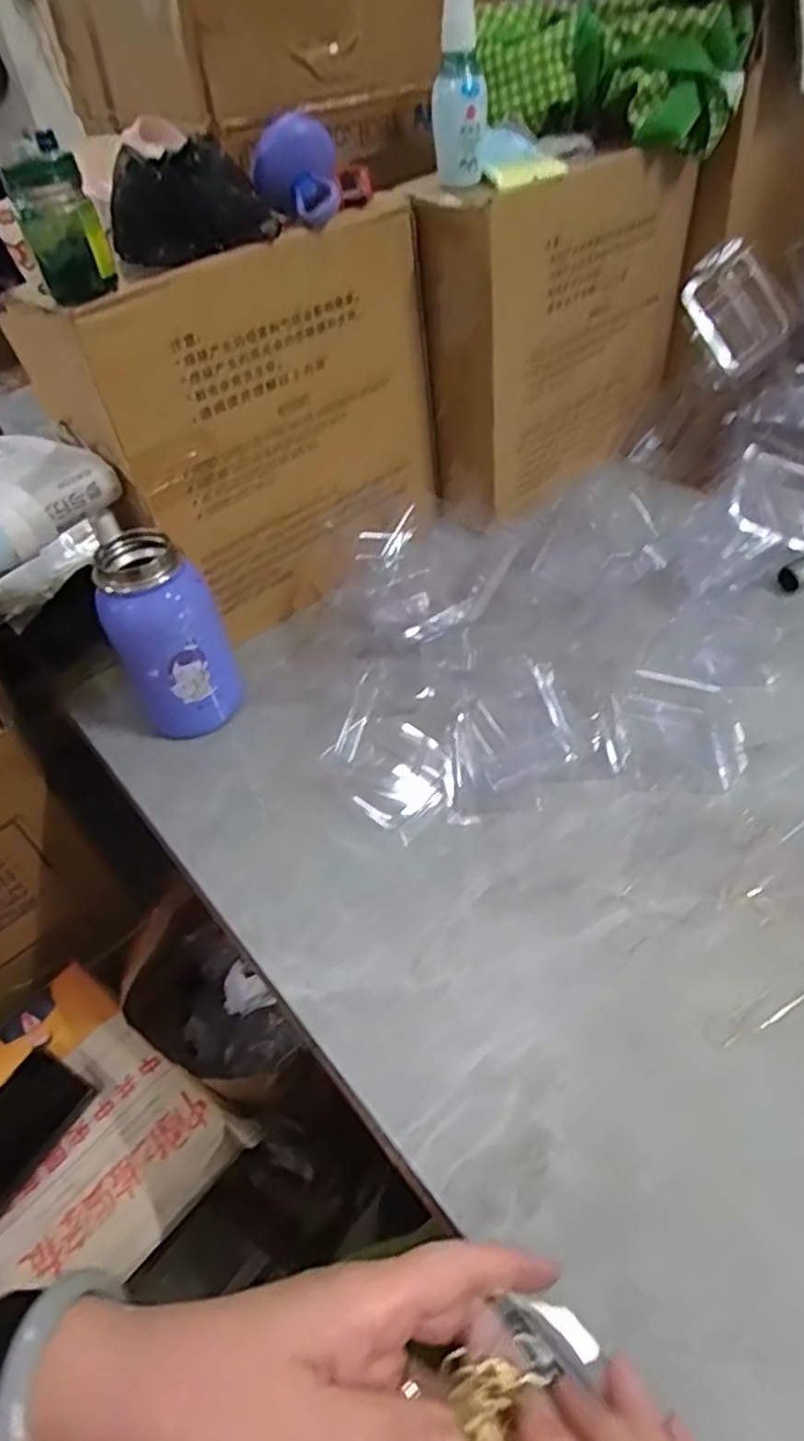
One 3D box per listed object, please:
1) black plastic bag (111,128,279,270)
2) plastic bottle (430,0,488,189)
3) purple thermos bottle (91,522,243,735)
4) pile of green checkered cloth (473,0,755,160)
[{"bbox_3d":[-0.134,-0.329,0.449,0.104,0.051,0.064,-20,47,-12],"label":"black plastic bag"},{"bbox_3d":[0.039,-0.447,0.492,0.037,0.117,0.033,-2,46,5],"label":"plastic bottle"},{"bbox_3d":[-0.164,-0.055,0.499,0.070,0.137,0.063,-28,49,-18],"label":"purple thermos bottle"},{"bbox_3d":[0.162,-0.516,0.565,0.209,0.088,0.071,10,49,17],"label":"pile of green checkered cloth"}]

